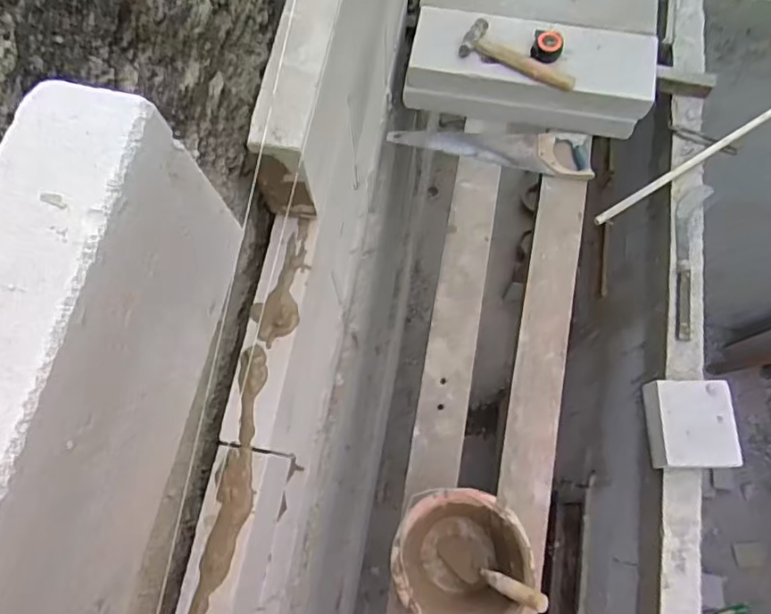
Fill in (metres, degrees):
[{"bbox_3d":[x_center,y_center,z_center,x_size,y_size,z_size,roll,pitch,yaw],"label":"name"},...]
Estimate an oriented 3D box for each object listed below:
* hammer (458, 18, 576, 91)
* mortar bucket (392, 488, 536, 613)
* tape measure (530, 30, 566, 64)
[{"bbox_3d":[0.319,-0.599,1.421,0.293,0.037,0.105,37,77,12],"label":"hammer"},{"bbox_3d":[0.144,0.500,1.153,0.248,0.202,0.257,0,72,1],"label":"mortar bucket"},{"bbox_3d":[0.397,-0.639,1.414,0.072,0.033,0.071,9,72,4],"label":"tape measure"}]

